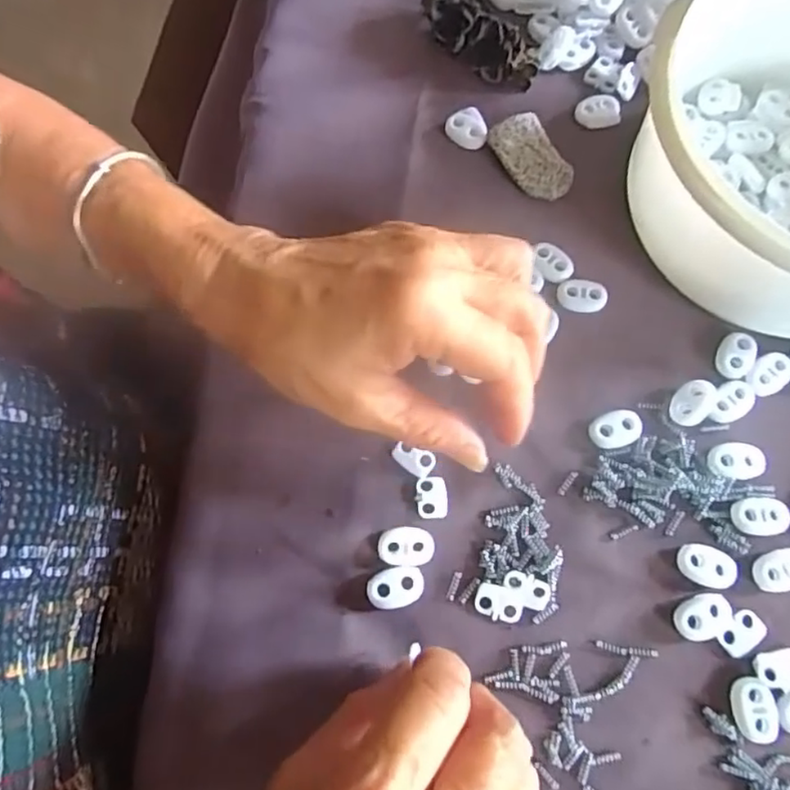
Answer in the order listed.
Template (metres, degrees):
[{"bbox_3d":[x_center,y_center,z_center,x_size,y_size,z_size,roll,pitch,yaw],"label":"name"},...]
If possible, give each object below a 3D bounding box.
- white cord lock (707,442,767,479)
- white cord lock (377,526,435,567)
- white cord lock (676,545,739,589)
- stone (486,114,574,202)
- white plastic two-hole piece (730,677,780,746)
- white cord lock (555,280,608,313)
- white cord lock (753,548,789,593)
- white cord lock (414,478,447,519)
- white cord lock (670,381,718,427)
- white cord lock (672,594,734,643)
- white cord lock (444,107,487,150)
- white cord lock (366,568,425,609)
[{"bbox_3d":[0.145,0.028,0.264,0.023,0.004,0.016,4,74,3],"label":"white cord lock"},{"bbox_3d":[0.005,0.063,0.256,0.023,0.007,0.016,4,74,3],"label":"white cord lock"},{"bbox_3d":[0.127,0.070,0.252,0.024,0.004,0.015,16,75,7],"label":"white cord lock"},{"bbox_3d":[0.069,-0.117,0.308,0.028,0.014,0.045,-30,75,-7],"label":"stone"},{"bbox_3d":[0.137,0.120,0.235,0.015,0.004,0.022,-4,73,1],"label":"white plastic two-hole piece"},{"bbox_3d":[0.087,-0.046,0.289,0.022,0.007,0.014,10,74,5],"label":"white cord lock"},{"bbox_3d":[0.156,0.071,0.250,0.022,0.005,0.016,-13,73,-2],"label":"white cord lock"},{"bbox_3d":[0.016,0.044,0.264,0.013,0.004,0.018,-4,73,1],"label":"white cord lock"},{"bbox_3d":[0.130,0.004,0.271,0.022,0.008,0.016,-41,76,-9],"label":"white cord lock"},{"bbox_3d":[0.123,0.089,0.247,0.023,0.004,0.016,-26,74,-5],"label":"white cord lock"},{"bbox_3d":[0.036,-0.136,0.317,0.019,0.008,0.020,-10,73,-1],"label":"white cord lock"},{"bbox_3d":[0.000,0.079,0.253,0.023,0.004,0.015,-9,73,-1],"label":"white cord lock"}]

